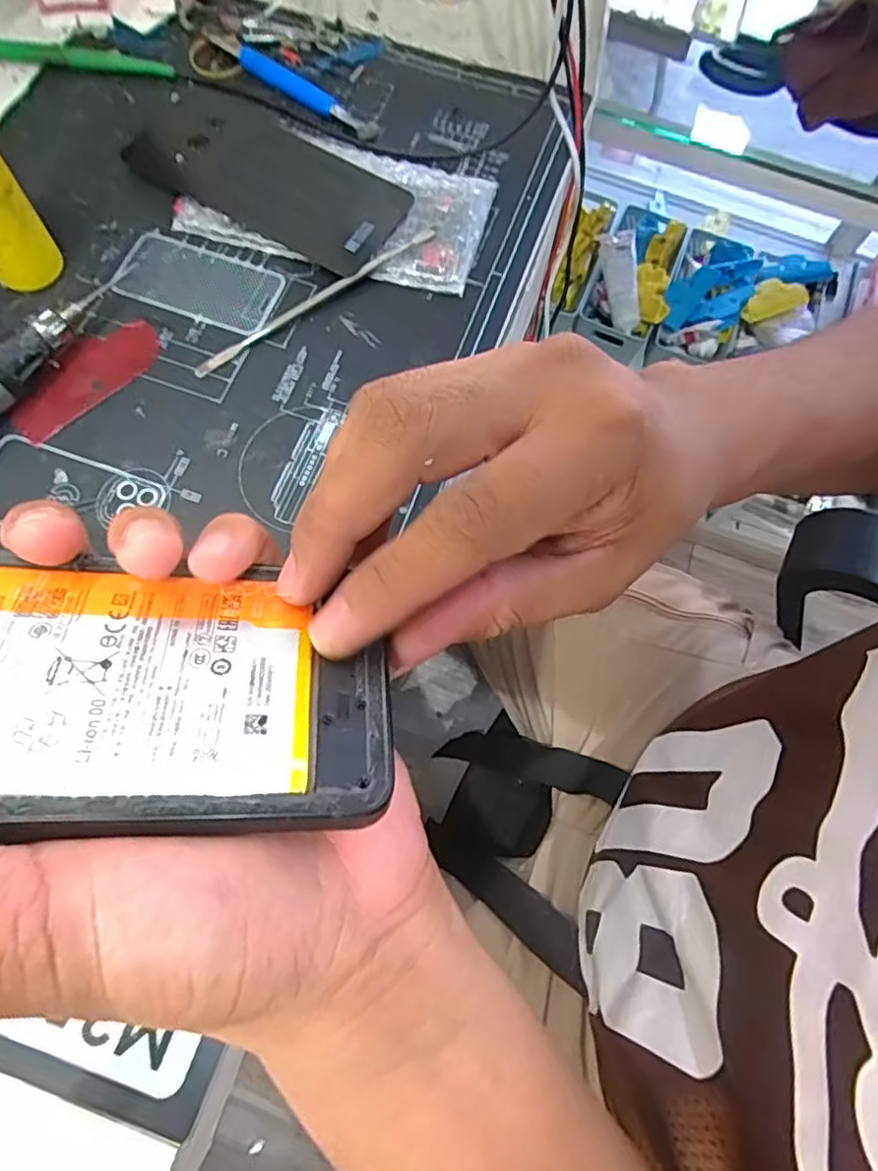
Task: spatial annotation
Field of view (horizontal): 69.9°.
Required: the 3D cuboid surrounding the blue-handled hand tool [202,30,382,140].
[{"bbox_3d":[-0.094,-0.316,0.394,0.132,0.009,0.013,35,72,7],"label":"blue-handled hand tool"}]

